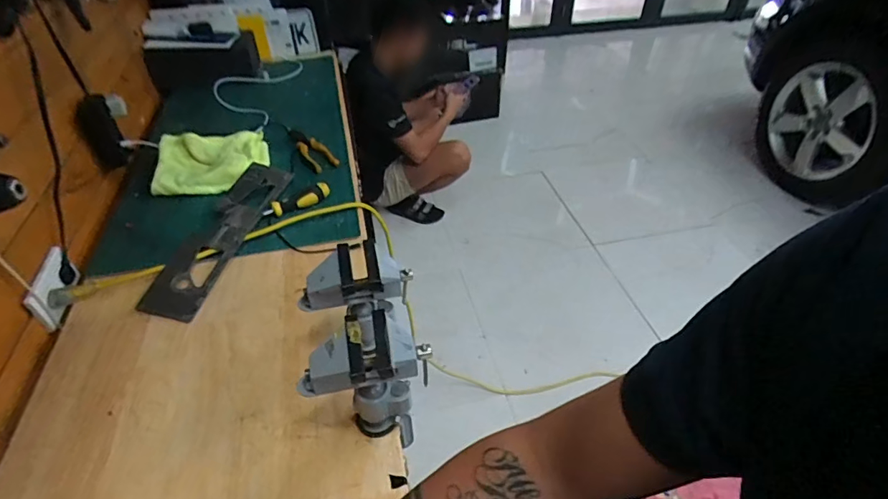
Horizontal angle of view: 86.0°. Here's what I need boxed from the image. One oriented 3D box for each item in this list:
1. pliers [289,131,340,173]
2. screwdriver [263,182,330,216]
[{"bbox_3d":[-0.288,-0.219,1.036,0.056,0.022,0.159,-28,50,-29],"label":"pliers"},{"bbox_3d":[-0.271,-0.090,0.885,0.139,0.032,0.025,-21,47,-23],"label":"screwdriver"}]

